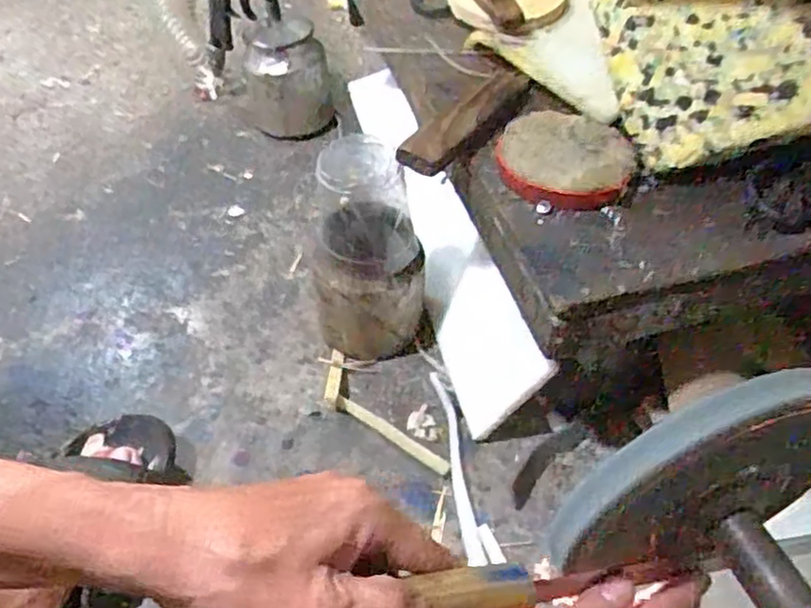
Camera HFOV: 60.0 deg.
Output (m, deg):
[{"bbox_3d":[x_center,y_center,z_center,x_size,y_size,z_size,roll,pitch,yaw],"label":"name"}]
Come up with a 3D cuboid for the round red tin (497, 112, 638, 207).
[{"bbox_3d":[0.120,-0.111,0.538,0.097,0.018,0.097,0,48,0],"label":"round red tin"}]

